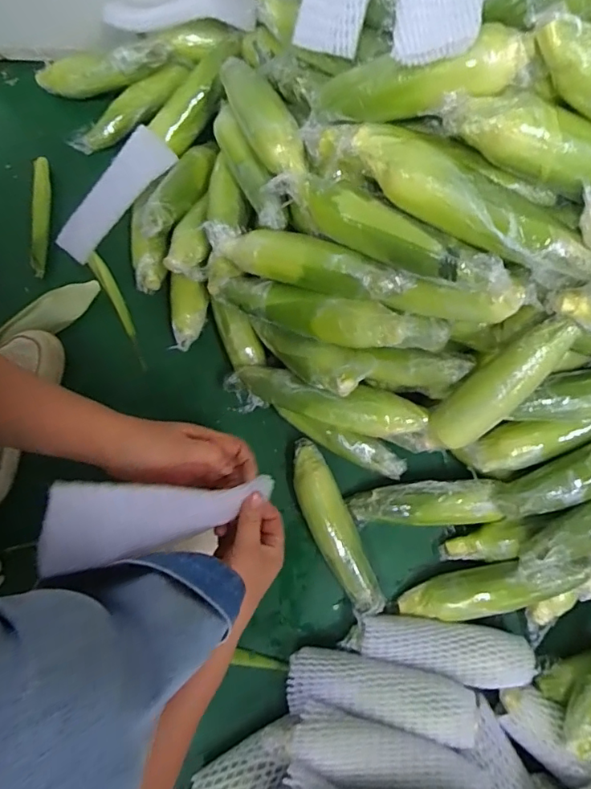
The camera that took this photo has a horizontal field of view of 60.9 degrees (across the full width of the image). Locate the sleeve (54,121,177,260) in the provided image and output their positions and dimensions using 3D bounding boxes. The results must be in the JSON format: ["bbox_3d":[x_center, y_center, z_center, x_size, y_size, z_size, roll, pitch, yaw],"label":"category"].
[{"bbox_3d":[-0.268,-0.292,0.742,0.076,0.009,0.212,40,92,8],"label":"sleeve"}]

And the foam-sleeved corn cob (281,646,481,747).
[{"bbox_3d":[0.099,0.351,0.590,0.211,0.057,0.065,9,76,1],"label":"foam-sleeved corn cob"}]

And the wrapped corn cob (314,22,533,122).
[{"bbox_3d":[0.107,-0.295,0.476,0.213,0.049,0.056,7,73,33],"label":"wrapped corn cob"}]

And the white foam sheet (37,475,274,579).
[{"bbox_3d":[-0.115,0.108,0.454,0.210,0.046,0.064,0,72,-39],"label":"white foam sheet"}]

